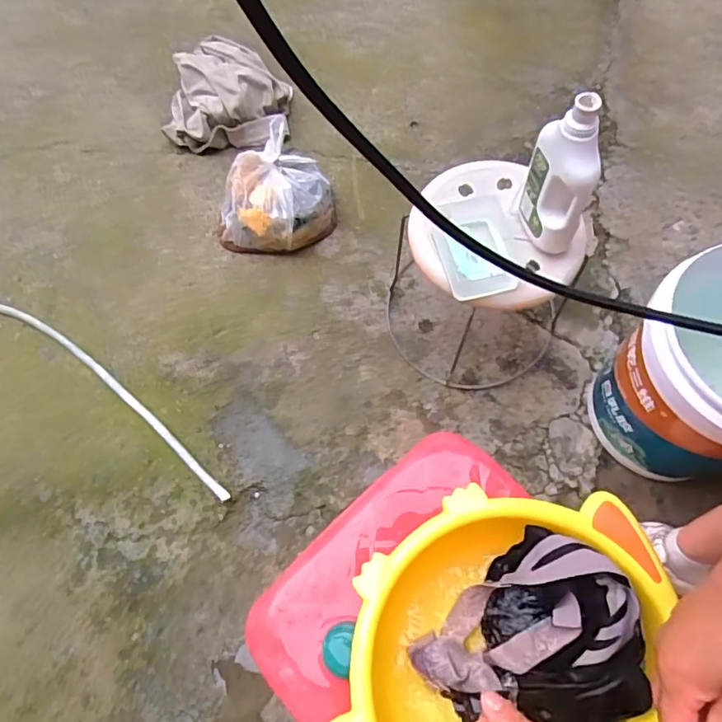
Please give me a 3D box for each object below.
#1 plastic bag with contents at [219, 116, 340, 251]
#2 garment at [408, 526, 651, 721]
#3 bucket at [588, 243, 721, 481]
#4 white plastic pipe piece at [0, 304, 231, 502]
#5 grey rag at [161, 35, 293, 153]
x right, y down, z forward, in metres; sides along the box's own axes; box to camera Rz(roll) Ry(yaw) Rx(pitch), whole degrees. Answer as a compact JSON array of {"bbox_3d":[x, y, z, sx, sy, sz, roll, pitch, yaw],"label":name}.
[{"bbox_3d":[-0.197,-0.390,1.223,0.262,0.124,0.285,-6,66,-2],"label":"plastic bag with contents"},{"bbox_3d":[0.146,0.235,0.434,0.163,0.072,0.138,-41,72,-15],"label":"garment"},{"bbox_3d":[0.544,0.023,0.887,0.257,0.359,0.302,37,71,16],"label":"bucket"},{"bbox_3d":[-0.555,0.036,1.094,0.765,0.014,0.073,31,70,13],"label":"white plastic pipe piece"},{"bbox_3d":[-0.337,-0.679,1.356,0.308,0.103,0.285,-6,66,-2],"label":"grey rag"}]

